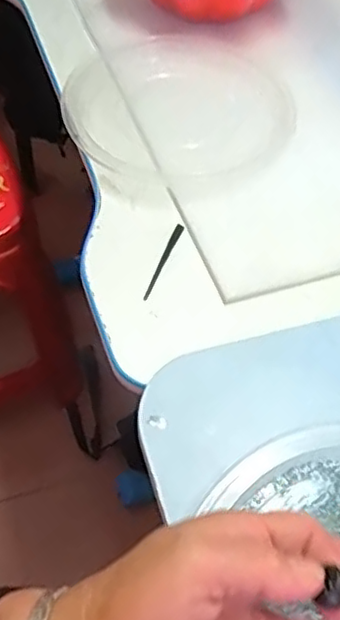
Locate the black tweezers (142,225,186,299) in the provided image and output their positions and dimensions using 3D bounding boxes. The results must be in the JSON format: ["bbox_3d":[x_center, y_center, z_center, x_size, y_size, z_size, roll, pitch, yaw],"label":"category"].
[{"bbox_3d":[-0.006,-0.043,0.570,0.007,0.009,0.084,21,56,11],"label":"black tweezers"}]

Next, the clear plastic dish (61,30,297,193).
[{"bbox_3d":[0.011,-0.207,0.661,0.219,0.026,0.214,2,55,-2],"label":"clear plastic dish"}]

